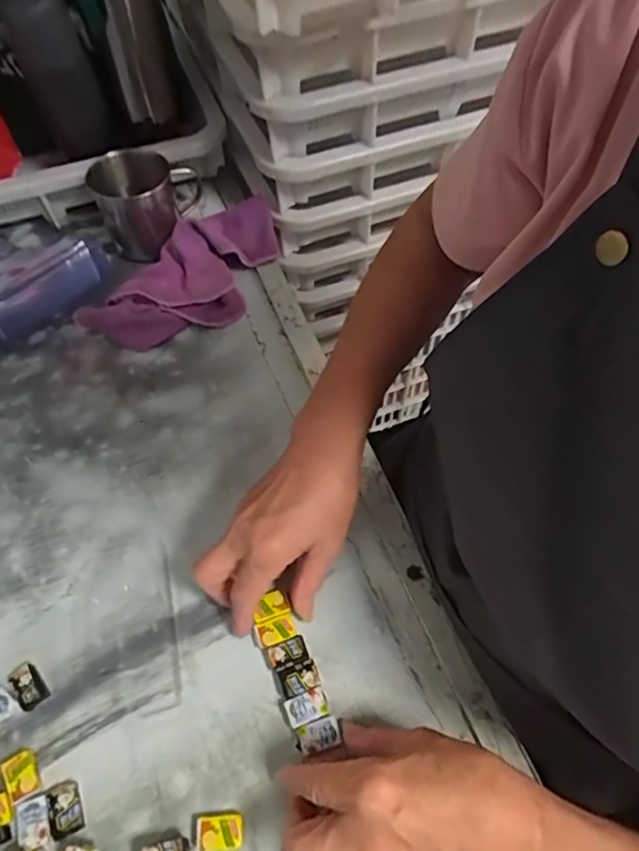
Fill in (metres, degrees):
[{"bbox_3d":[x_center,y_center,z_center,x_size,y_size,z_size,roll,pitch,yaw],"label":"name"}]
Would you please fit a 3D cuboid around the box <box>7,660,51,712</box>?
[{"bbox_3d":[-0.197,0.174,0.367,0.017,0.007,0.031,-39,64,-20],"label":"box"}]

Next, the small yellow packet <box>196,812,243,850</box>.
[{"bbox_3d":[-0.059,0.241,0.323,0.026,0.008,0.018,-7,58,-2],"label":"small yellow packet"}]

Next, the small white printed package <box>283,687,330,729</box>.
[{"bbox_3d":[-0.008,0.184,0.355,0.026,0.008,0.018,-19,59,-10],"label":"small white printed package"}]

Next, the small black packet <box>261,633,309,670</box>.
[{"bbox_3d":[-0.024,0.156,0.372,0.029,0.005,0.017,-17,59,-9],"label":"small black packet"}]

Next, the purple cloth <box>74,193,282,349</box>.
[{"bbox_3d":[-0.123,-0.154,0.545,0.112,0.046,0.213,35,65,21],"label":"purple cloth"}]

